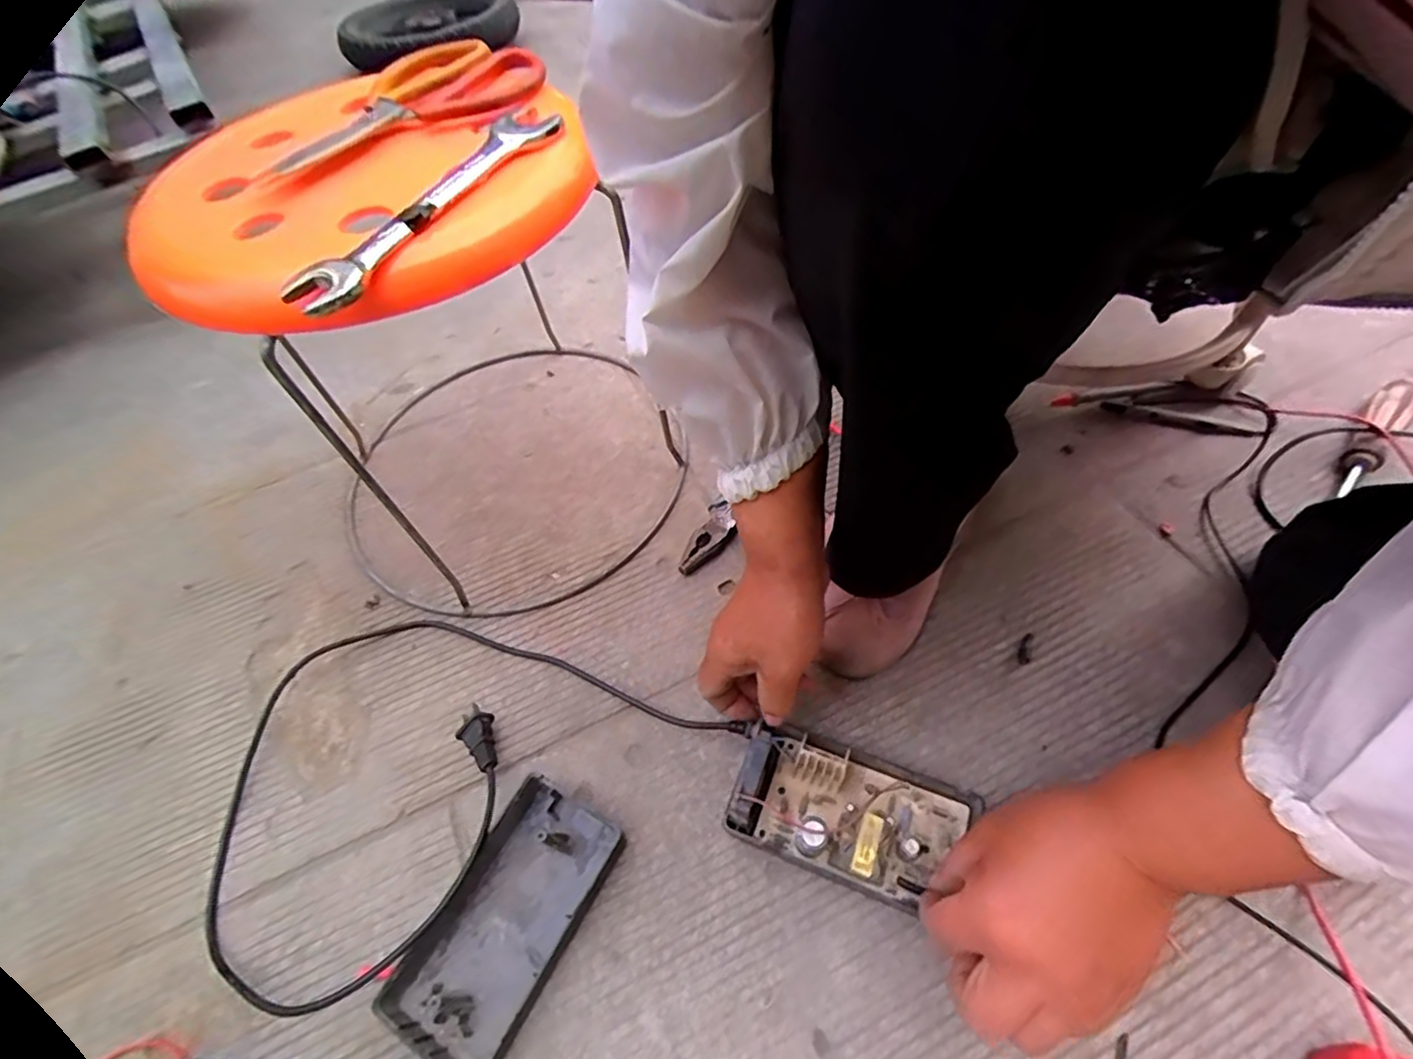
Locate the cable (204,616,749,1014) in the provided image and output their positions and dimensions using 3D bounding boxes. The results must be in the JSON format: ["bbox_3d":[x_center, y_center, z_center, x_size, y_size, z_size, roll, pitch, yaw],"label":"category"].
[{"bbox_3d":[-0.198,0.151,0.464,0.335,0.031,0.234,-30,58,-15],"label":"cable"}]

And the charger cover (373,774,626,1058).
[{"bbox_3d":[-0.126,0.244,0.394,0.082,0.028,0.149,22,60,19],"label":"charger cover"}]

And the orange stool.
[{"bbox_3d":[-0.208,-0.156,0.504,0.319,0.301,0.322,33,64,25],"label":"orange stool"}]

